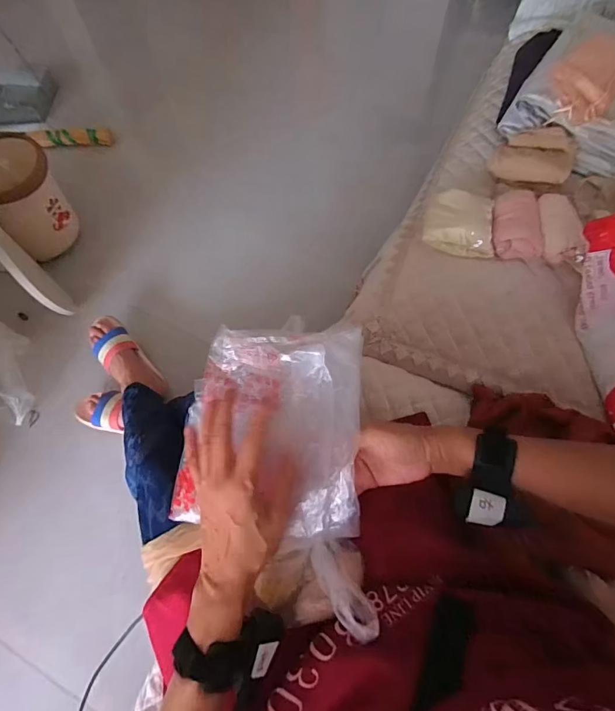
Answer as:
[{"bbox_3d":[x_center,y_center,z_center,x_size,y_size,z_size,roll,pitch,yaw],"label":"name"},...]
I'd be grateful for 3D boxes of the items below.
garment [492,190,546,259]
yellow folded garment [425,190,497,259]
[{"bbox_3d":[0.324,-0.203,0.639,0.063,0.036,0.108,2,67,2],"label":"garment"},{"bbox_3d":[0.237,-0.208,0.651,0.100,0.036,0.100,4,67,3],"label":"yellow folded garment"}]

